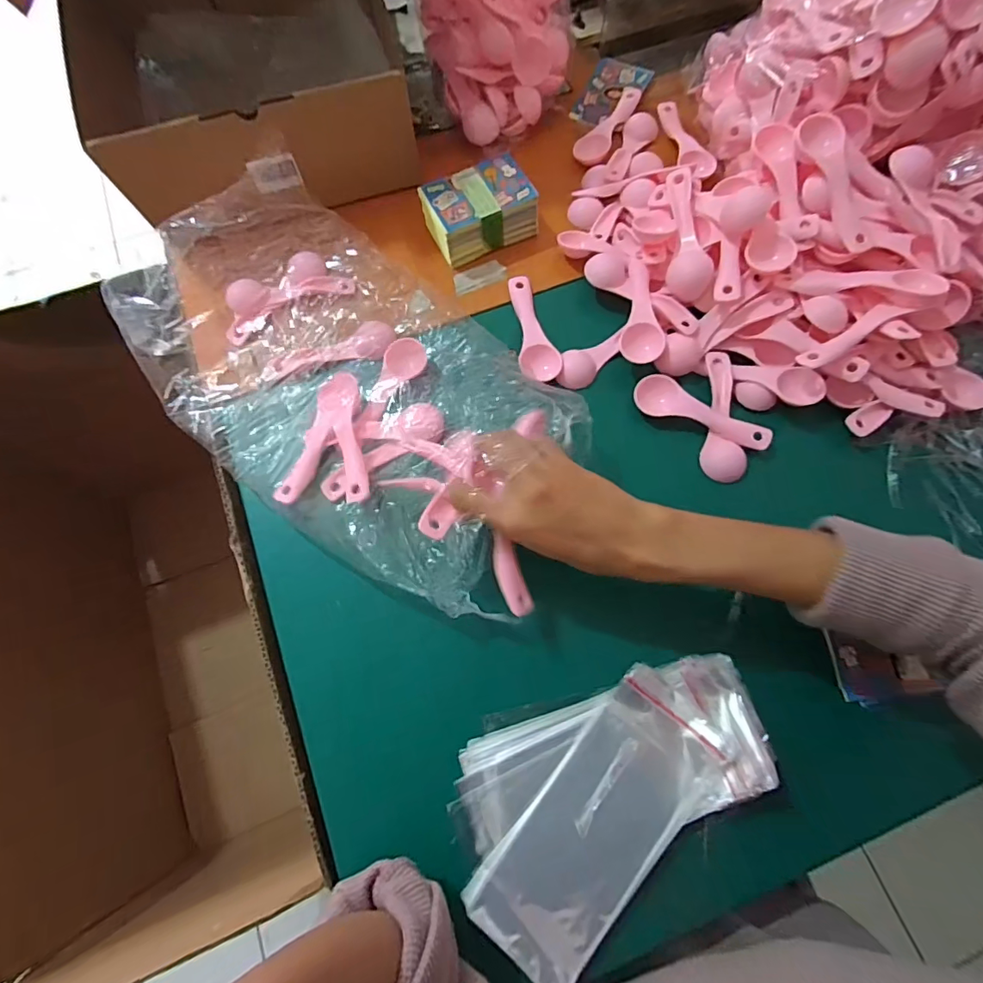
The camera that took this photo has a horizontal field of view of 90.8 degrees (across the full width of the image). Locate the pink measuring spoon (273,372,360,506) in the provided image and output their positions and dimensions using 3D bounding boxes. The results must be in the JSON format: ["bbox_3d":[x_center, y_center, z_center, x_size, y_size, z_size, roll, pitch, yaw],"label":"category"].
[{"bbox_3d":[-0.138,-0.042,0.392,0.035,0.018,0.112,17,74,5],"label":"pink measuring spoon"}]

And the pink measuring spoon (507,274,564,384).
[{"bbox_3d":[0.037,-0.147,0.429,0.033,0.011,0.107,-7,73,-3],"label":"pink measuring spoon"}]

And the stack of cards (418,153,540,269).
[{"bbox_3d":[-0.012,-0.262,0.453,0.098,0.041,0.067,-24,75,-8],"label":"stack of cards"}]

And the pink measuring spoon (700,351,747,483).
[{"bbox_3d":[0.190,-0.064,0.407,0.034,0.017,0.110,-4,73,-2],"label":"pink measuring spoon"}]

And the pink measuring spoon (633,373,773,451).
[{"bbox_3d":[0.176,-0.067,0.404,0.112,0.012,0.032,21,74,6],"label":"pink measuring spoon"}]

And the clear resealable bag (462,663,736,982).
[{"bbox_3d":[0.071,0.206,0.305,0.076,0.023,0.180,40,77,11],"label":"clear resealable bag"}]

